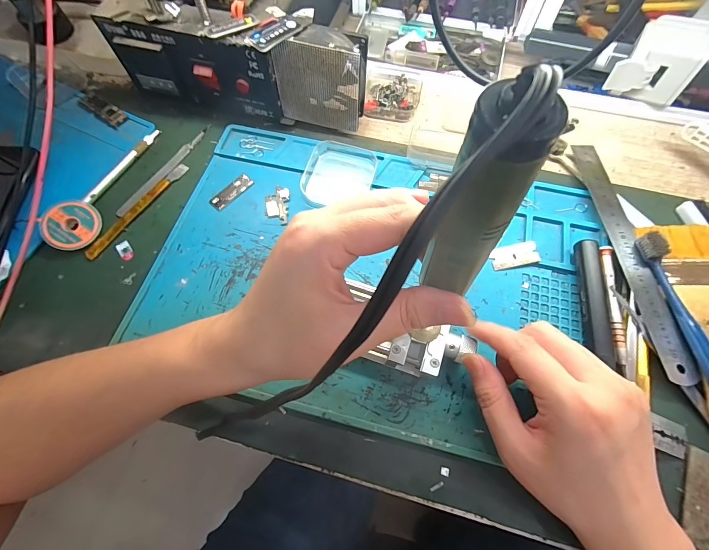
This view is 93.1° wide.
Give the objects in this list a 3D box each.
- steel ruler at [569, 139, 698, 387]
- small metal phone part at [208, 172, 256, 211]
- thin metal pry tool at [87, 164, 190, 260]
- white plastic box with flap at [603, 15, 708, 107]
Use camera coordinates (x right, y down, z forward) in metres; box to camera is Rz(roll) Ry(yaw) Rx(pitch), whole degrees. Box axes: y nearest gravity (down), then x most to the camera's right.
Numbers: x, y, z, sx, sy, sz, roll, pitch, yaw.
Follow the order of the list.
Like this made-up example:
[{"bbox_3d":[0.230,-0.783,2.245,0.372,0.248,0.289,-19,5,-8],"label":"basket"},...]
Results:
[{"bbox_3d":[0.230,-0.023,0.282,0.025,0.005,0.216,-4,67,0],"label":"steel ruler"},{"bbox_3d":[-0.116,-0.078,0.316,0.043,0.004,0.015,-43,73,-14],"label":"small metal phone part"},{"bbox_3d":[-0.199,-0.062,0.310,0.010,0.006,0.118,30,72,13],"label":"thin metal pry tool"},{"bbox_3d":[0.298,-0.211,0.329,0.062,0.054,0.067,31,73,13],"label":"white plastic box with flap"}]

